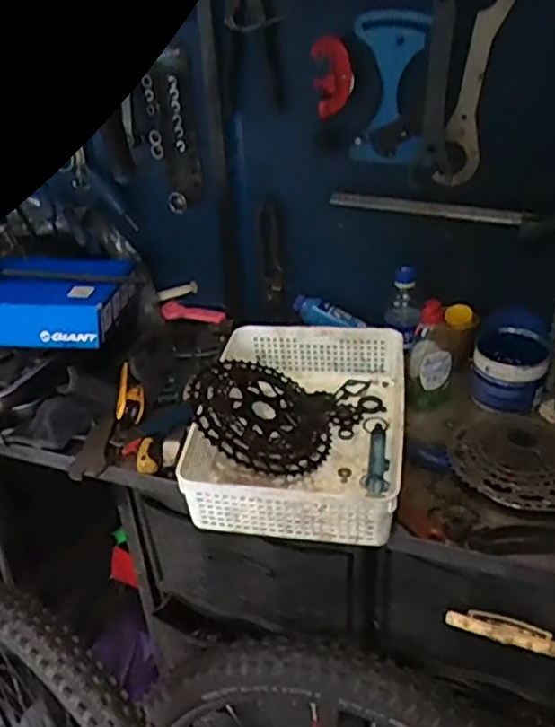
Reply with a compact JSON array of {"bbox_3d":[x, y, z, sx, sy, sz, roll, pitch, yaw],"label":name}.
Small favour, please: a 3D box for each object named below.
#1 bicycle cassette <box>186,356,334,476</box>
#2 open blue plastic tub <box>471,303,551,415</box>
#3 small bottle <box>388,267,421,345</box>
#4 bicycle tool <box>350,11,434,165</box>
[{"bbox_3d":[-0.020,0.073,0.866,0.183,0.031,0.187,24,36,-10],"label":"bicycle cassette"},{"bbox_3d":[0.348,-0.006,0.982,0.108,0.096,0.137,11,35,21],"label":"open blue plastic tub"},{"bbox_3d":[0.198,-0.107,1.030,0.054,0.095,0.047,2,33,8],"label":"small bottle"},{"bbox_3d":[0.154,-0.376,0.895,0.100,0.190,0.013,9,35,19],"label":"bicycle tool"}]

